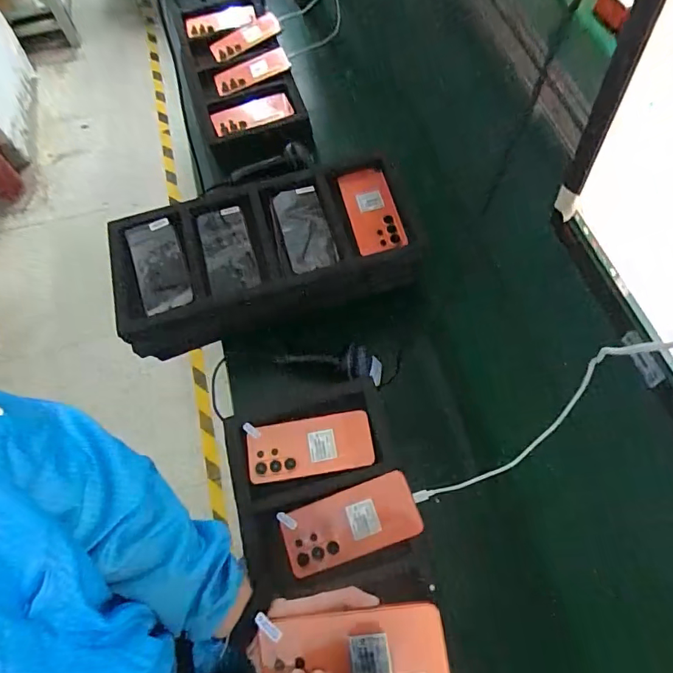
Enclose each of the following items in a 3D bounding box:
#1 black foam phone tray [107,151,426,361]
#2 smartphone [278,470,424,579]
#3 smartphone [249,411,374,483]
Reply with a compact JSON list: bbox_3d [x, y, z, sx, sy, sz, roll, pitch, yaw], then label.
[{"bbox_3d":[-0.113,-0.139,0.751,0.480,0.050,0.262,-17,65,-6],"label":"black foam phone tray"},{"bbox_3d":[0.016,0.235,0.584,0.170,0.011,0.079,-21,67,2],"label":"smartphone"},{"bbox_3d":[-0.037,0.152,0.642,0.169,0.011,0.076,-8,65,-2],"label":"smartphone"}]

